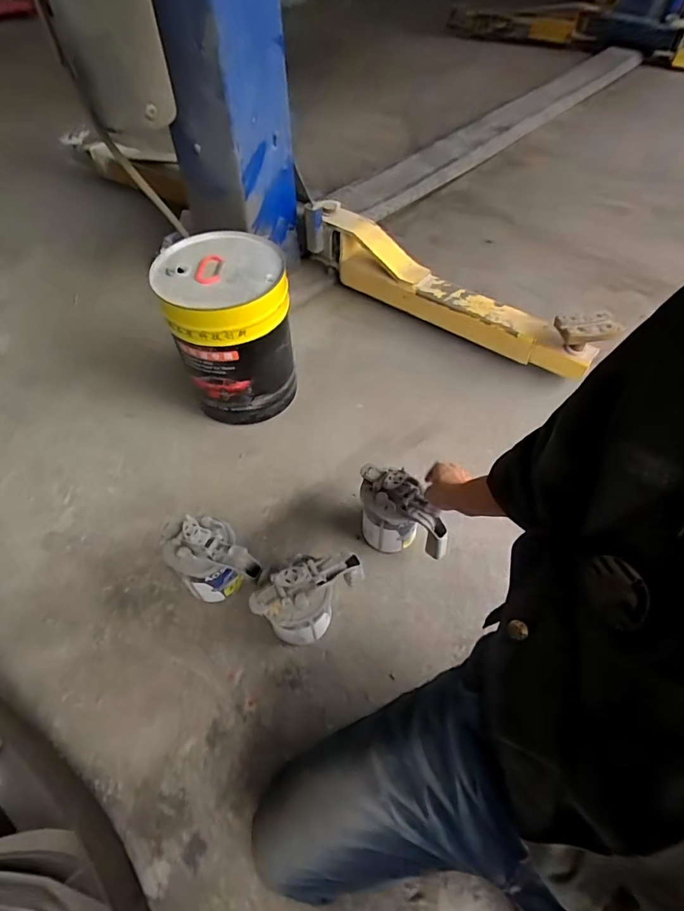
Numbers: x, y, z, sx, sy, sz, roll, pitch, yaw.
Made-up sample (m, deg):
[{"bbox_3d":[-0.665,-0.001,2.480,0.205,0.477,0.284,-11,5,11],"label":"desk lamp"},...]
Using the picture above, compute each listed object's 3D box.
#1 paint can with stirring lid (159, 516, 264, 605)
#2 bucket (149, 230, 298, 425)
[{"bbox_3d":[-0.224,0.192,0.829,0.159,0.177,0.108,39,62,24],"label":"paint can with stirring lid"},{"bbox_3d":[-0.237,-0.258,1.040,0.237,0.334,0.227,1,54,-1],"label":"bucket"}]

